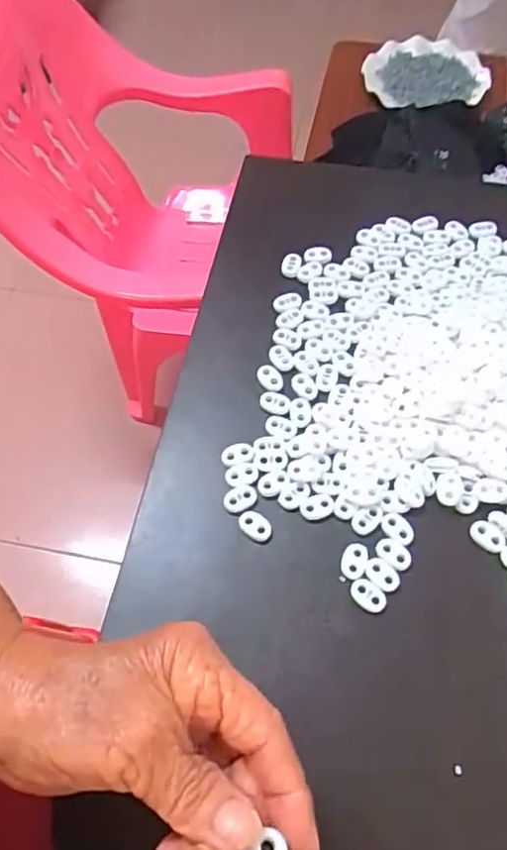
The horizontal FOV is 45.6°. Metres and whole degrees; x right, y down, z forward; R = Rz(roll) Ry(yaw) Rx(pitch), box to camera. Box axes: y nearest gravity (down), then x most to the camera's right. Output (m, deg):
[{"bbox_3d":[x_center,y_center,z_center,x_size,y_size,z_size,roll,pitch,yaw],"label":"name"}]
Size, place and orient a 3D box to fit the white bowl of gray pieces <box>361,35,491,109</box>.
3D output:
[{"bbox_3d":[0.256,-0.542,0.922,0.173,0.029,0.191,-26,63,-11],"label":"white bowl of gray pieces"}]

